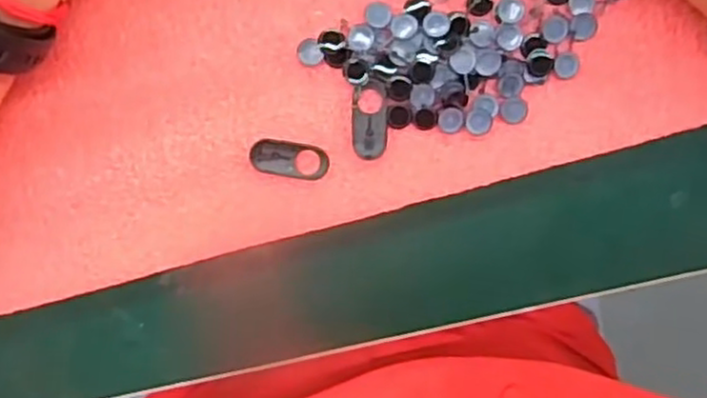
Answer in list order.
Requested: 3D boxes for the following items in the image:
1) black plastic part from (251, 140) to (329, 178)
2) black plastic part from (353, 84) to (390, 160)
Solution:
[{"bbox_3d":[-0.026,-0.016,0.299,0.031,0.004,0.014,8,95,-3],"label":"black plastic part"},{"bbox_3d":[0.007,-0.031,0.298,0.015,0.004,0.030,-2,95,-2],"label":"black plastic part"}]

